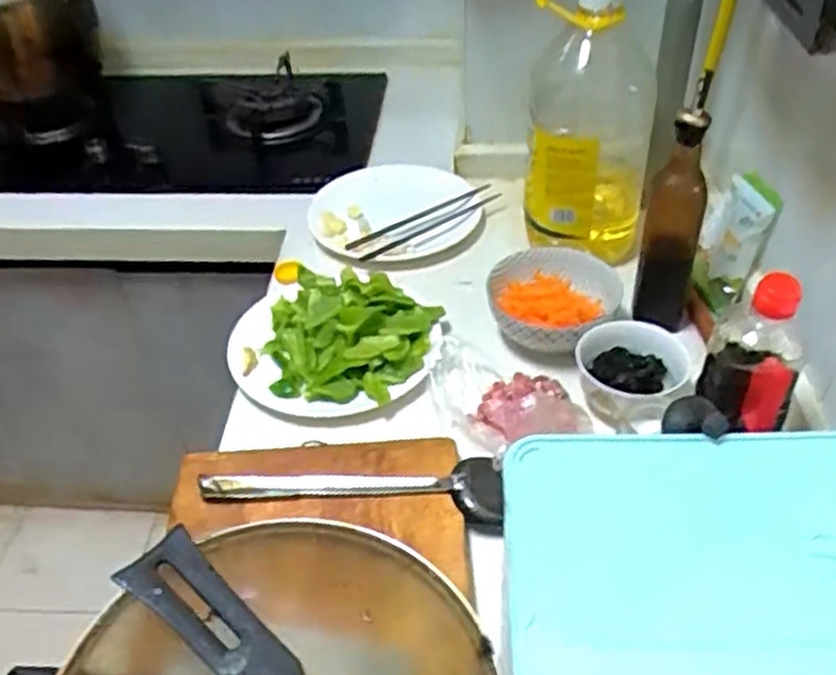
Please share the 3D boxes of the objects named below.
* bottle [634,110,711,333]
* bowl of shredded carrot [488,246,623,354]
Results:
[{"bbox_3d":[0.280,-0.122,0.852,0.064,0.246,0.058,12,42,16],"label":"bottle"},{"bbox_3d":[0.159,-0.040,0.928,0.154,0.056,0.170,11,42,15],"label":"bowl of shredded carrot"}]

